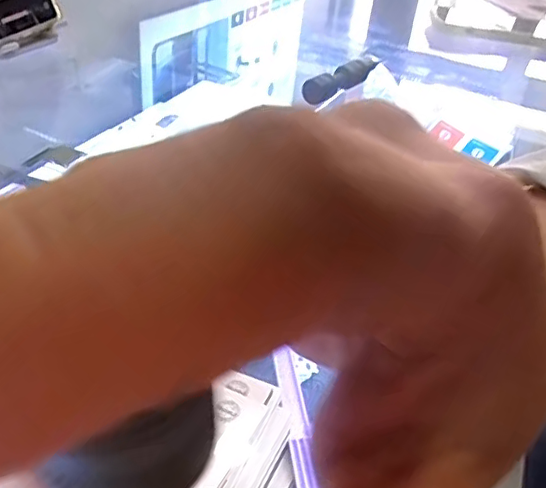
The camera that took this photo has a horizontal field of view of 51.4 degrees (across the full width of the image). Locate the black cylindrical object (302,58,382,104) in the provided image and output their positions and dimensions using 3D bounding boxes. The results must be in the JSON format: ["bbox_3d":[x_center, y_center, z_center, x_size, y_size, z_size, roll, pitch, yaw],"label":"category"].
[{"bbox_3d":[0.052,-0.125,0.420,0.022,0.020,0.089,23,39,21],"label":"black cylindrical object"}]

